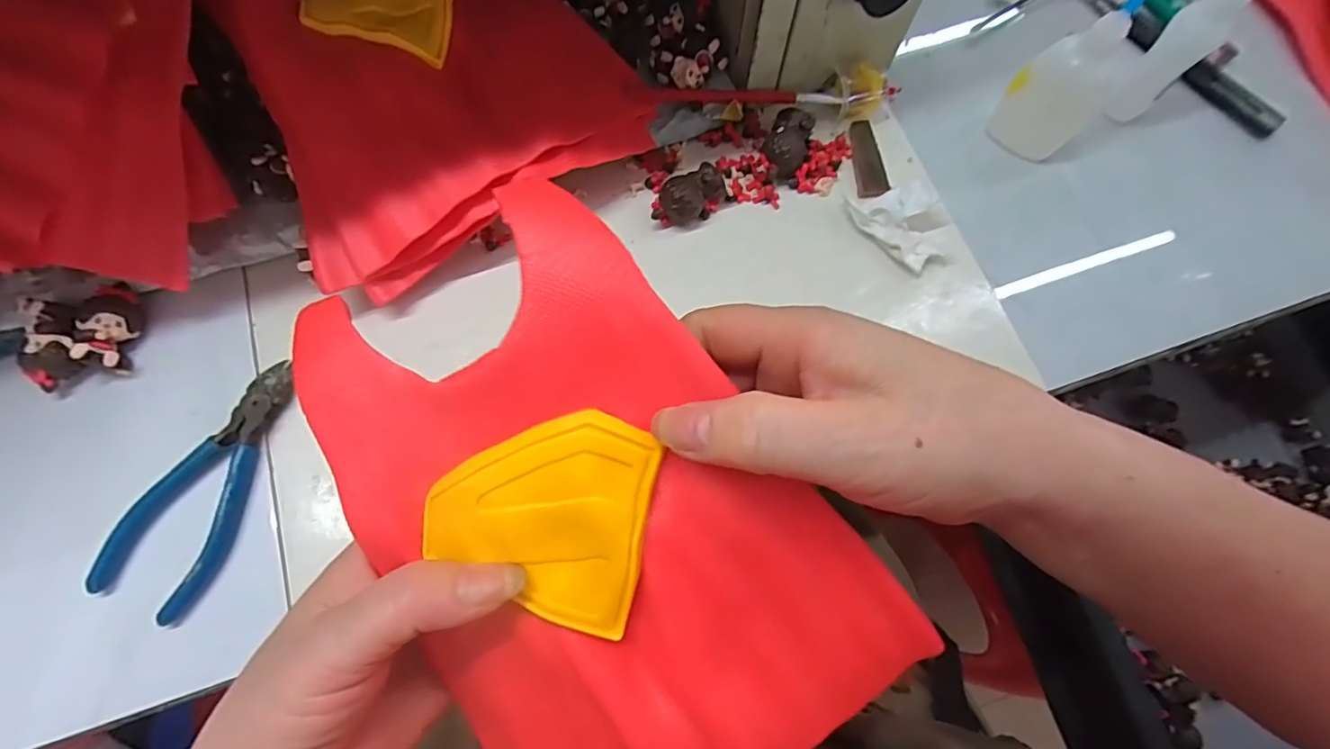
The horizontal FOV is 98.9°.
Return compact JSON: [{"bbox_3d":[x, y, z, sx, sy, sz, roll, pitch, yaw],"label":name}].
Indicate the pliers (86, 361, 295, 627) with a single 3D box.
[{"bbox_3d":[-0.220,0.052,0.279,0.047,0.011,0.124,24,75,7],"label":"pliers"}]

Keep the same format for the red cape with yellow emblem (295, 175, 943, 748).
[{"bbox_3d":[-0.024,0.050,0.190,0.152,0.025,0.201,-31,98,4],"label":"red cape with yellow emblem"}]

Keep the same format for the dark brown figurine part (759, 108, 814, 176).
[{"bbox_3d":[0.072,-0.134,0.331,0.025,0.021,0.038,22,75,7],"label":"dark brown figurine part"}]

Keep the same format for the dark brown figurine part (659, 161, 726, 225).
[{"bbox_3d":[0.014,-0.102,0.323,0.023,0.023,0.036,44,78,12],"label":"dark brown figurine part"}]

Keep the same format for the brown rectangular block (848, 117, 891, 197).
[{"bbox_3d":[0.120,-0.129,0.338,0.018,0.004,0.051,-4,73,-1],"label":"brown rectangular block"}]

